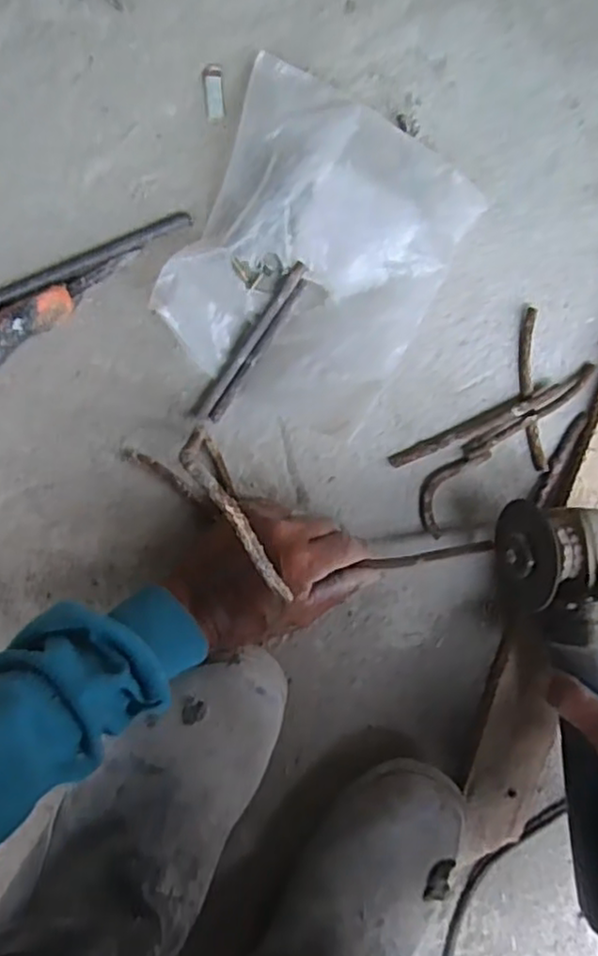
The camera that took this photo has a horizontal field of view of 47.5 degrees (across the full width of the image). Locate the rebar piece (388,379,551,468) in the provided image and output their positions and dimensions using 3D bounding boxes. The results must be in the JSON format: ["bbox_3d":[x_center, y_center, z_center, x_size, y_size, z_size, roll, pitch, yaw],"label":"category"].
[{"bbox_3d":[0.123,-0.037,0.479,0.126,0.007,0.011,-26,98,-6],"label":"rebar piece"}]

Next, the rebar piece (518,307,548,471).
[{"bbox_3d":[0.166,-0.062,0.484,0.016,0.004,0.115,-8,95,-8],"label":"rebar piece"}]

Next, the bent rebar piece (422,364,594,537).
[{"bbox_3d":[0.143,-0.029,0.479,0.034,0.014,0.165,44,87,-9],"label":"bent rebar piece"}]

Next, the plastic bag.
[{"bbox_3d":[0.009,-0.138,0.439,0.156,0.035,0.202,26,90,-10],"label":"plastic bag"}]

